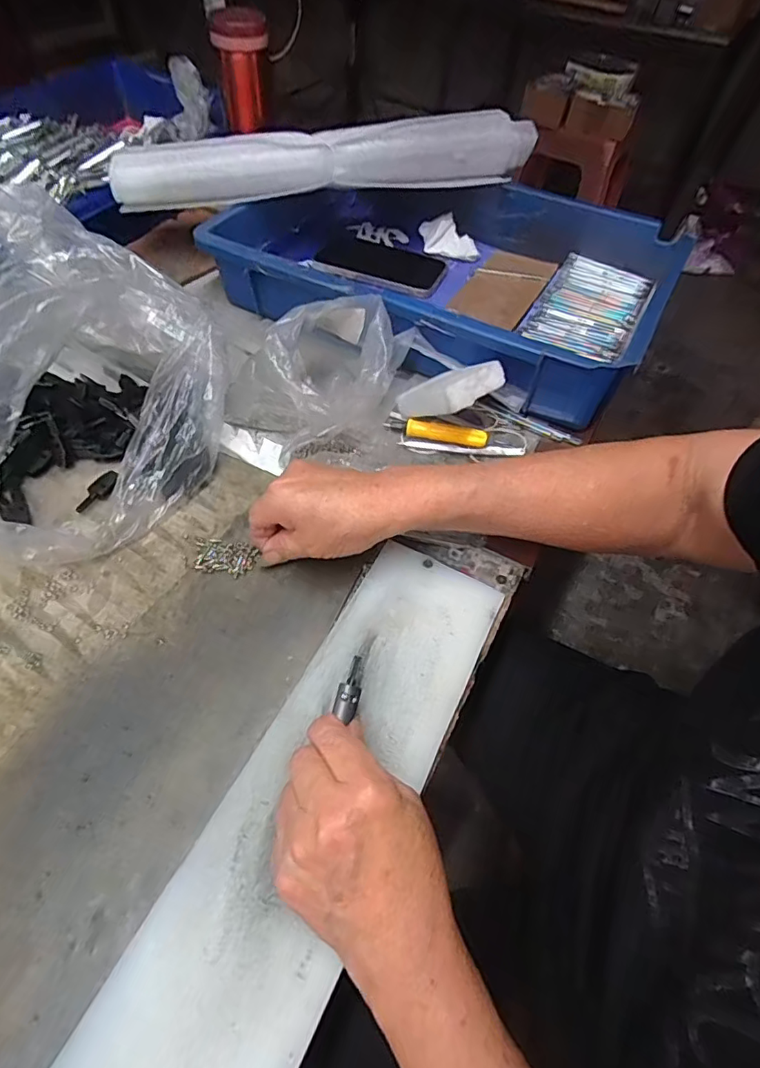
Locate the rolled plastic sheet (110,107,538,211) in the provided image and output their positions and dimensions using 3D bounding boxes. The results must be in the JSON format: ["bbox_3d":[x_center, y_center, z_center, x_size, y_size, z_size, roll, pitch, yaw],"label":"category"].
[{"bbox_3d":[-0.046,-0.385,0.552,0.438,0.066,0.043,-7,55,-11],"label":"rolled plastic sheet"}]

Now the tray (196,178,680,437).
[{"bbox_3d":[0.062,-0.279,0.565,0.433,0.088,0.274,24,57,13],"label":"tray"}]

